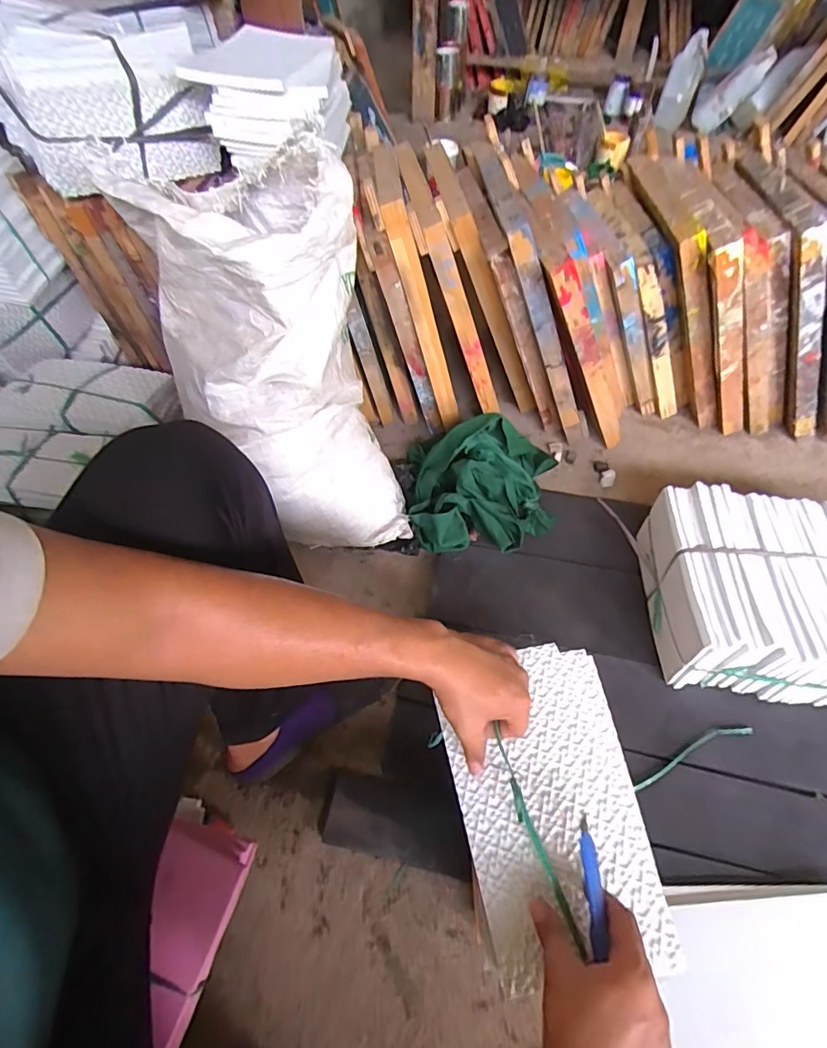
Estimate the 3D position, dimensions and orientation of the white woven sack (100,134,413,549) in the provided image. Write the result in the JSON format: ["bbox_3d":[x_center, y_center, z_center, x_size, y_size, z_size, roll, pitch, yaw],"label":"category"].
[{"bbox_3d":[-0.209,-0.246,0.791,0.281,0.513,0.382,-17,56,-11],"label":"white woven sack"}]

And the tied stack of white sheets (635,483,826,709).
[{"bbox_3d":[0.631,0.118,0.785,0.477,0.155,0.297,6,55,6],"label":"tied stack of white sheets"}]

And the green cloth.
[{"bbox_3d":[0.138,-0.068,0.951,0.290,0.124,0.259,2,54,3],"label":"green cloth"}]

